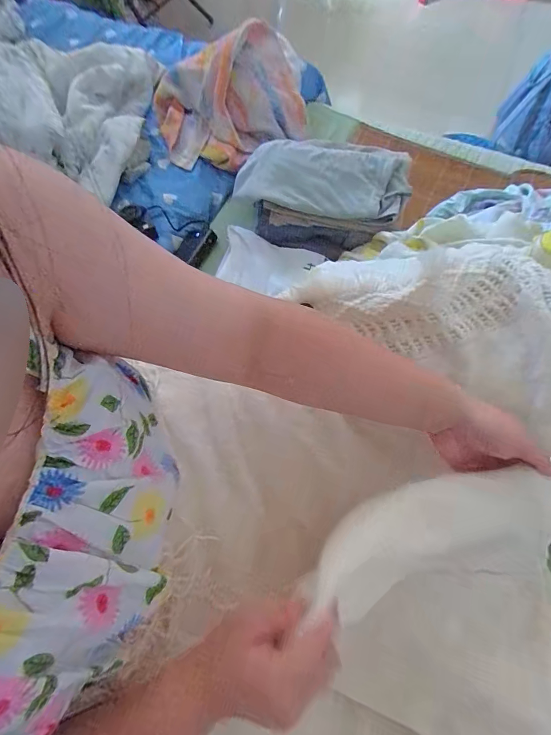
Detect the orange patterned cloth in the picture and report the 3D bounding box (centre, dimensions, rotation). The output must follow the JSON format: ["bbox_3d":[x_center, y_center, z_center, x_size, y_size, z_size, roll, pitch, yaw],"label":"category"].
[{"bbox_3d":[-0.098,-0.575,0.816,0.317,0.181,0.249,-8,65,-5],"label":"orange patterned cloth"}]

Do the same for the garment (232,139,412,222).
[{"bbox_3d":[0.085,-0.350,0.694,0.305,0.043,0.156,13,65,5],"label":"garment"}]

